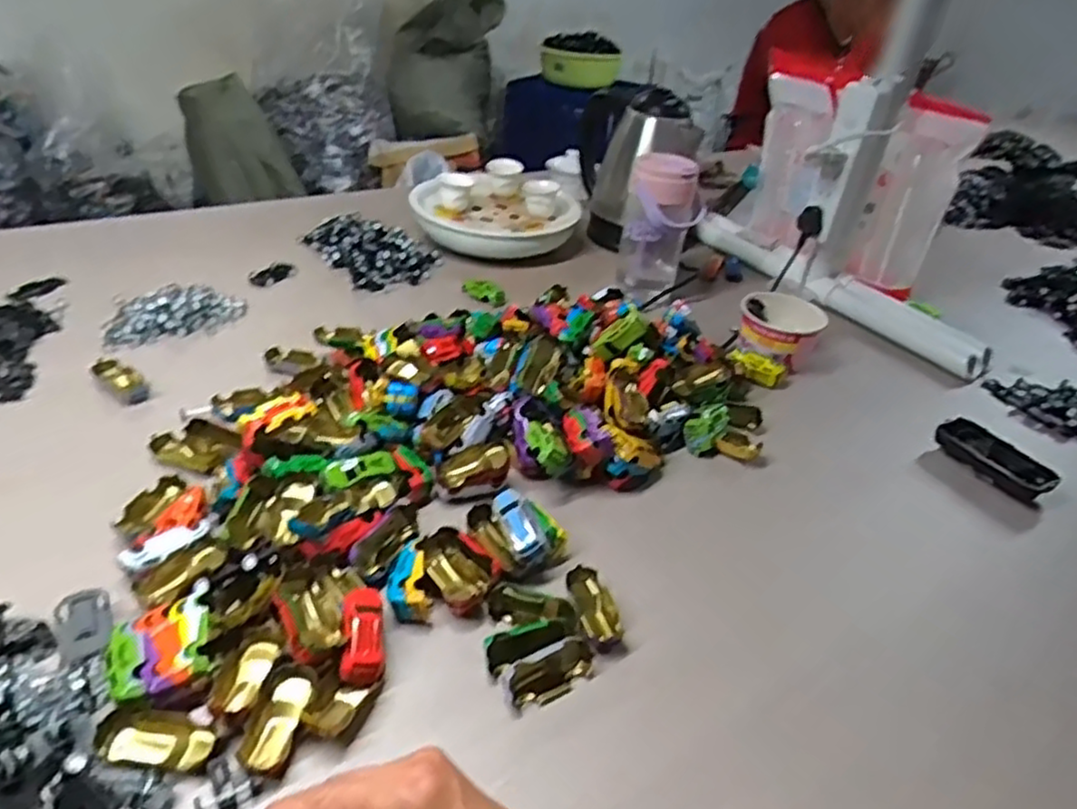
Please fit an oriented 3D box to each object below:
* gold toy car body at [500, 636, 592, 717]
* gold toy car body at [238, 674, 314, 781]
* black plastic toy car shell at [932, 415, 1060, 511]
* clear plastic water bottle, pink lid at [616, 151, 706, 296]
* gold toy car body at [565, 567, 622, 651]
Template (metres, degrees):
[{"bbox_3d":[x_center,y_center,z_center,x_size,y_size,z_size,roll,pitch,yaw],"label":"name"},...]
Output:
[{"bbox_3d":[0.007,0.180,0.480,0.066,0.027,0.024,-13,40,-25],"label":"gold toy car body"},{"bbox_3d":[-0.158,0.197,0.442,0.028,0.016,0.063,8,35,2],"label":"gold toy car body"},{"bbox_3d":[0.433,0.048,0.683,0.036,0.025,0.107,-15,40,-27],"label":"black plastic toy car shell"},{"bbox_3d":[0.160,-0.240,0.938,0.097,0.160,0.103,12,36,8],"label":"clear plastic water bottle, pink lid"},{"bbox_3d":[0.041,0.154,0.539,0.029,0.025,0.067,-9,38,-21],"label":"gold toy car body"}]

